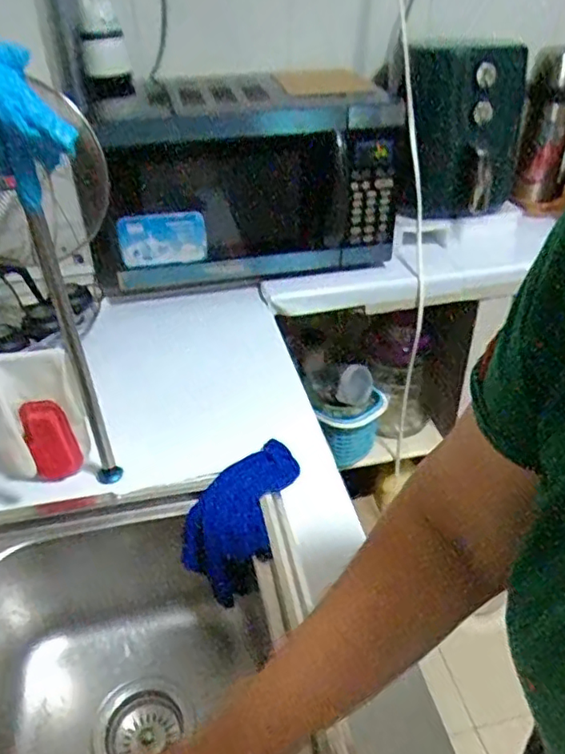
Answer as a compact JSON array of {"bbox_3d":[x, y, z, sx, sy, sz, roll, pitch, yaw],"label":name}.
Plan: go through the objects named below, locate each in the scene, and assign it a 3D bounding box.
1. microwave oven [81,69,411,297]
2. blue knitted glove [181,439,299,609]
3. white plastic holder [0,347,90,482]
[{"bbox_3d":[-0.075,-0.373,1.114,0.538,0.307,0.352,-15,38,-18],"label":"microwave oven"},{"bbox_3d":[-0.044,0.174,0.733,0.082,0.125,0.157,22,42,29],"label":"blue knitted glove"},{"bbox_3d":[-0.269,0.052,0.660,0.099,0.175,0.036,-20,40,-24],"label":"white plastic holder"}]

